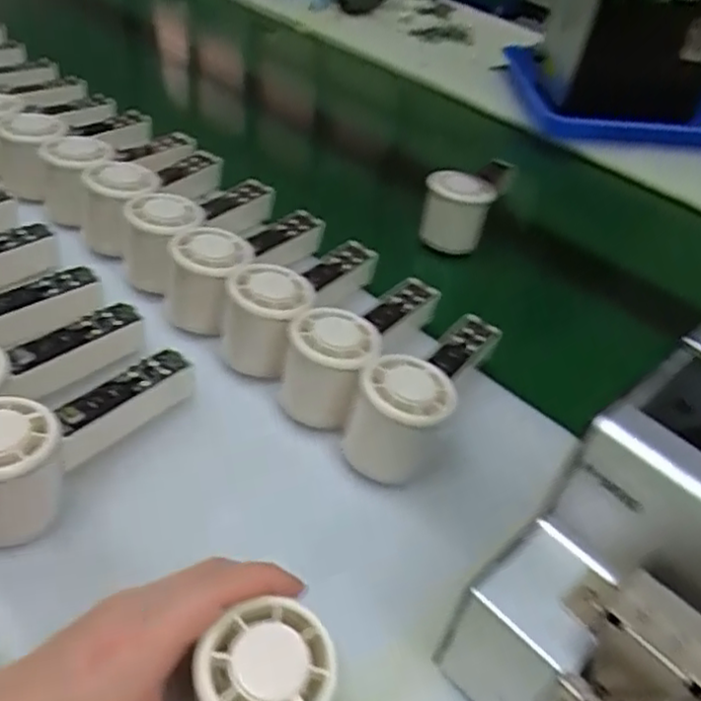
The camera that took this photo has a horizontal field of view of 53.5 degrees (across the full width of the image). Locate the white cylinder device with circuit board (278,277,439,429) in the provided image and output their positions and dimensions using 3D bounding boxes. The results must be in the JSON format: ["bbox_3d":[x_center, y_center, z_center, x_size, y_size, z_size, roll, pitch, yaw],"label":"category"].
[{"bbox_3d":[0.009,-0.017,0.470,0.059,0.053,0.153,22,44,16],"label":"white cylinder device with circuit board"}]

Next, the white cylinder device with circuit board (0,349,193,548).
[{"bbox_3d":[-0.157,0.043,0.394,0.057,0.076,0.146,22,44,16],"label":"white cylinder device with circuit board"}]

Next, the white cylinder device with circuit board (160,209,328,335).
[{"bbox_3d":[-0.067,-0.069,0.519,0.059,0.063,0.148,33,48,26],"label":"white cylinder device with circuit board"}]

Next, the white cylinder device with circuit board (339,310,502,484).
[{"bbox_3d":[0.050,0.013,0.444,0.056,0.056,0.155,22,44,16],"label":"white cylinder device with circuit board"}]

